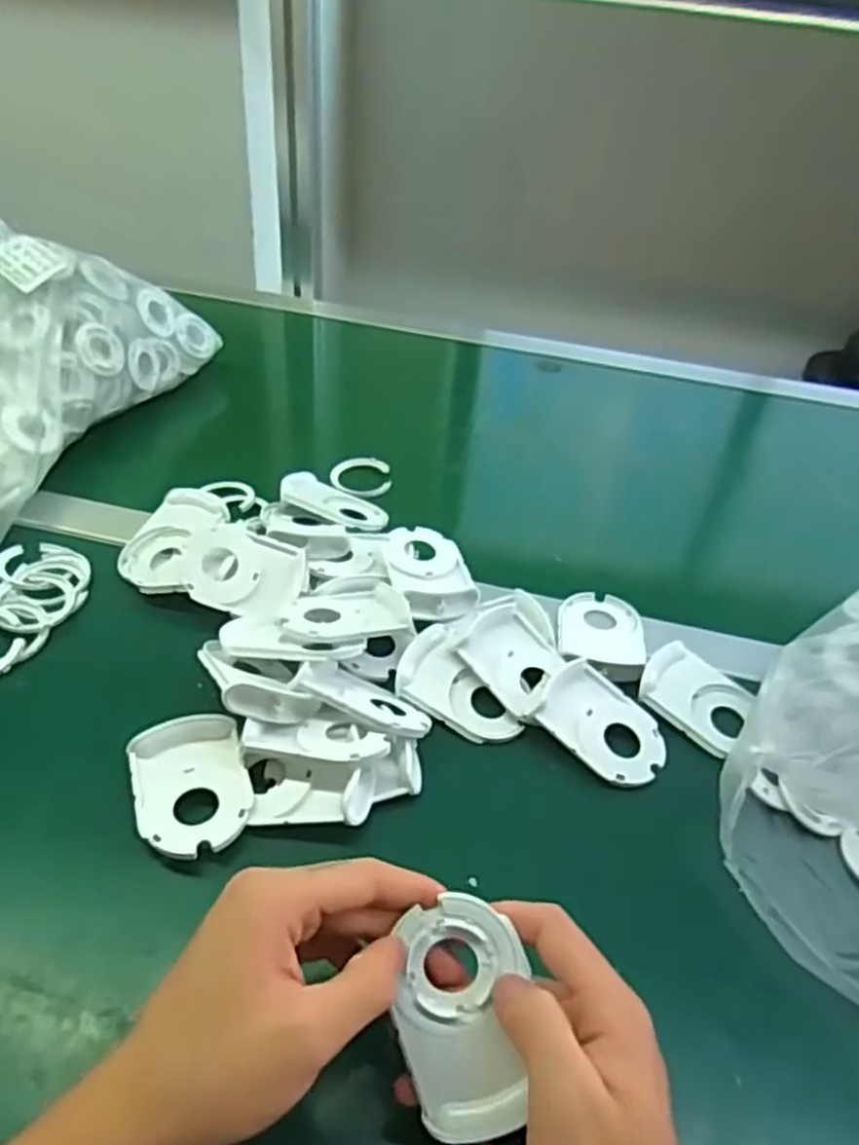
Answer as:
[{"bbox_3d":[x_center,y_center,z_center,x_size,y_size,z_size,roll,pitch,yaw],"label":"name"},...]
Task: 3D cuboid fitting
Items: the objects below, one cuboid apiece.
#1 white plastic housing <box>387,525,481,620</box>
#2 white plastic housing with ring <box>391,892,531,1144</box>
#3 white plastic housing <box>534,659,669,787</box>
[{"bbox_3d":[-0.002,-0.002,0.557,0.057,0.017,0.086,-7,42,-15],"label":"white plastic housing"},{"bbox_3d":[0.014,0.174,0.312,0.050,0.027,0.083,-15,79,-2],"label":"white plastic housing with ring"},{"bbox_3d":[0.101,0.091,0.468,0.082,0.012,0.059,38,48,15],"label":"white plastic housing"}]

